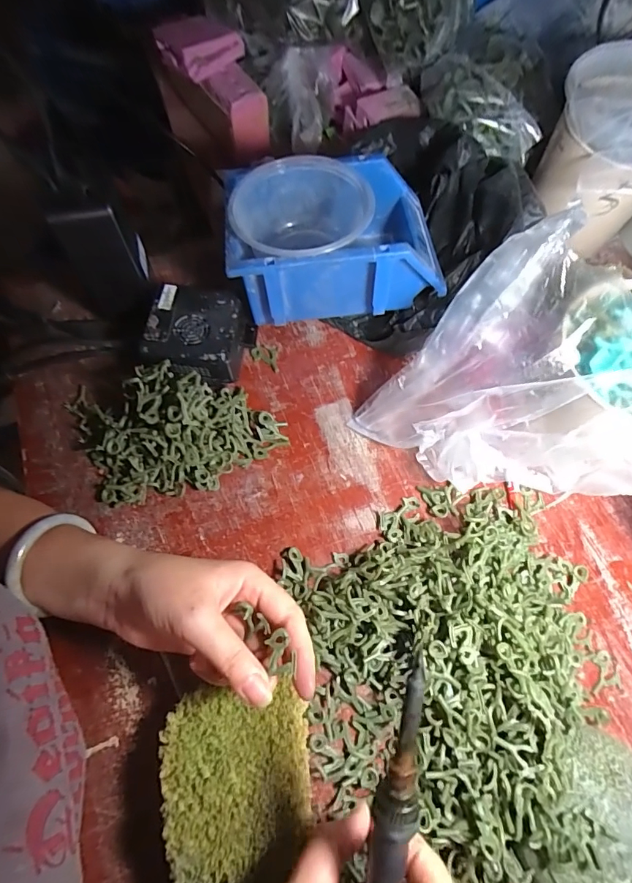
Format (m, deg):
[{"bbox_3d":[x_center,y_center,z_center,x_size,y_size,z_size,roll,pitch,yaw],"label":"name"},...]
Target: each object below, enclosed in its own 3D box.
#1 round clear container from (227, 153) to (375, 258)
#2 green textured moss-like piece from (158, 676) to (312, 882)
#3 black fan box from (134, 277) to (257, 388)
[{"bbox_3d":[-0.018,-0.183,0.387,0.105,0.072,0.117,9,69,3],"label":"round clear container"},{"bbox_3d":[-0.048,0.219,0.277,0.091,0.011,0.113,-11,65,-5],"label":"green textured moss-like piece"},{"bbox_3d":[-0.103,-0.095,0.405,0.089,0.056,0.083,2,69,0],"label":"black fan box"}]

